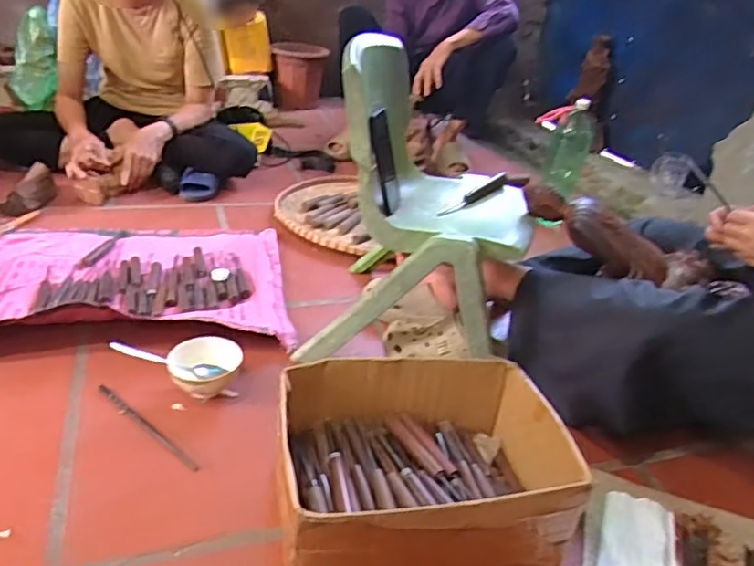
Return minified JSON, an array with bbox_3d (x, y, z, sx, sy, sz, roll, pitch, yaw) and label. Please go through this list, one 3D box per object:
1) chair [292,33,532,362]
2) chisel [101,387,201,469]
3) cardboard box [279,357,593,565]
[{"bbox_3d":[0.099,-0.134,1.012,0.309,0.443,0.356,15,29,14],"label":"chair"},{"bbox_3d":[-0.327,0.201,0.853,0.229,0.004,0.016,25,34,32],"label":"chisel"},{"bbox_3d":[0.053,0.224,0.741,0.323,0.154,0.257,-2,29,-13],"label":"cardboard box"}]

